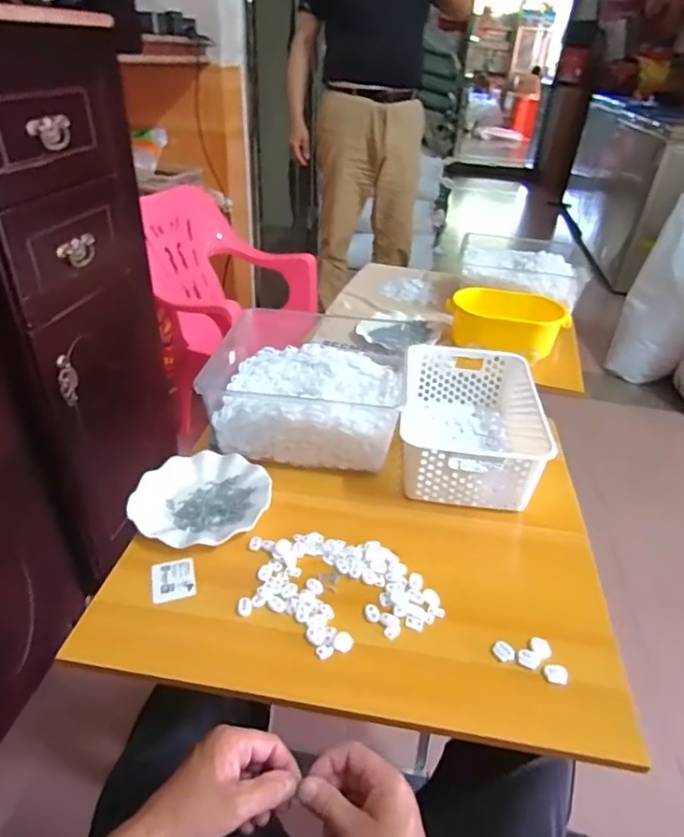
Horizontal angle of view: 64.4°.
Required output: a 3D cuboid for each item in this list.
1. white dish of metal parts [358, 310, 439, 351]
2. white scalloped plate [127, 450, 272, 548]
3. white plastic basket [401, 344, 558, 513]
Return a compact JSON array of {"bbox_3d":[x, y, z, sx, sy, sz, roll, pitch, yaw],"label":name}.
[{"bbox_3d":[0.123,-0.203,1.240,0.163,0.018,0.159,-21,40,-32],"label":"white dish of metal parts"},{"bbox_3d":[-0.195,0.109,0.766,0.181,0.022,0.181,2,33,-1],"label":"white scalloped plate"},{"bbox_3d":[0.196,0.014,0.872,0.204,0.125,0.322,6,34,4],"label":"white plastic basket"}]

